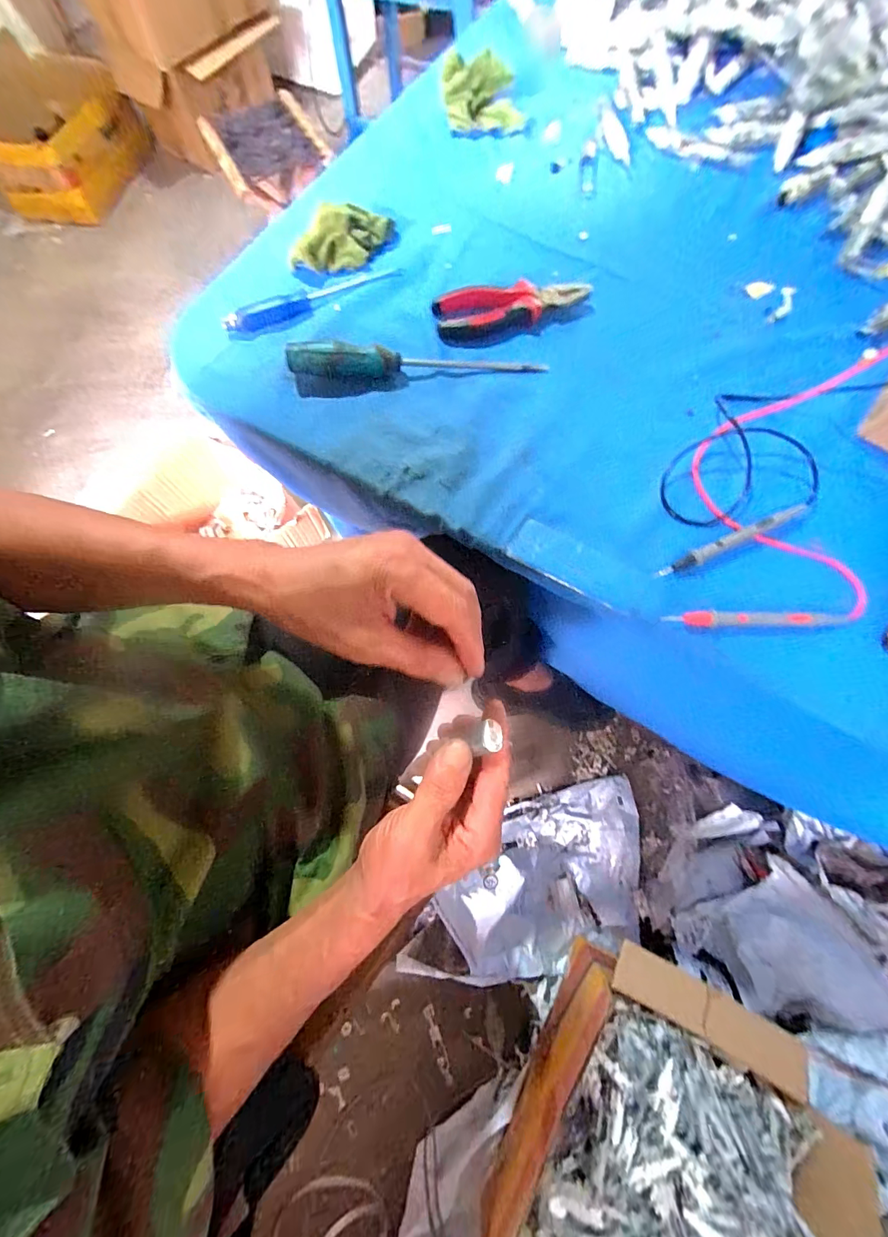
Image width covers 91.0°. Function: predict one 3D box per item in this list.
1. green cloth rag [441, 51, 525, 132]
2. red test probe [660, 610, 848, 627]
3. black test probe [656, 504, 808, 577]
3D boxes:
[{"bbox_3d":[0.049,-0.661,0.544,0.105,0.042,0.086,0,73,2],"label":"green cloth rag"},{"bbox_3d":[0.250,0.000,0.349,0.143,0.009,0.013,-1,73,1],"label":"red test probe"},{"bbox_3d":[0.244,-0.066,0.368,0.142,0.009,0.011,-24,74,-6],"label":"black test probe"}]

